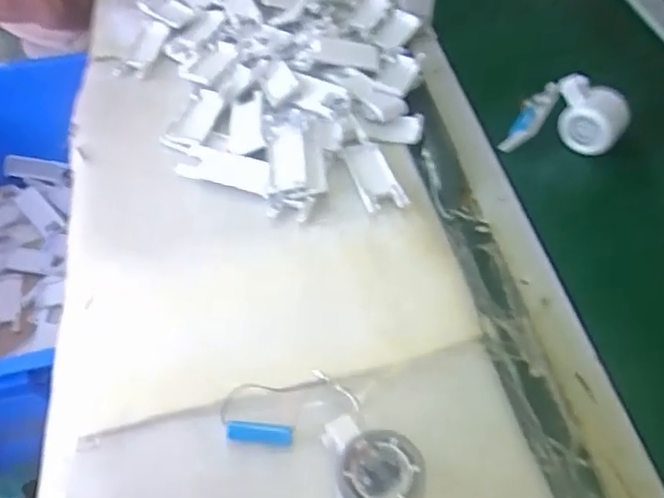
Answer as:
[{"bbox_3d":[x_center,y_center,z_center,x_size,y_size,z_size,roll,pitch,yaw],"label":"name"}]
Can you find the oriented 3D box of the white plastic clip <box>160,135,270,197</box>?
[{"bbox_3d":[-0.125,-0.091,0.671,0.142,0.013,0.041,20,51,16],"label":"white plastic clip"}]

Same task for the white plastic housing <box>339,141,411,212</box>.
[{"bbox_3d":[0.042,-0.078,0.664,0.045,0.015,0.099,-12,50,-11],"label":"white plastic housing"}]

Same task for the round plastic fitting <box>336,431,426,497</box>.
[{"bbox_3d":[0.033,0.162,0.437,0.056,0.043,0.055,11,49,9],"label":"round plastic fitting"}]

